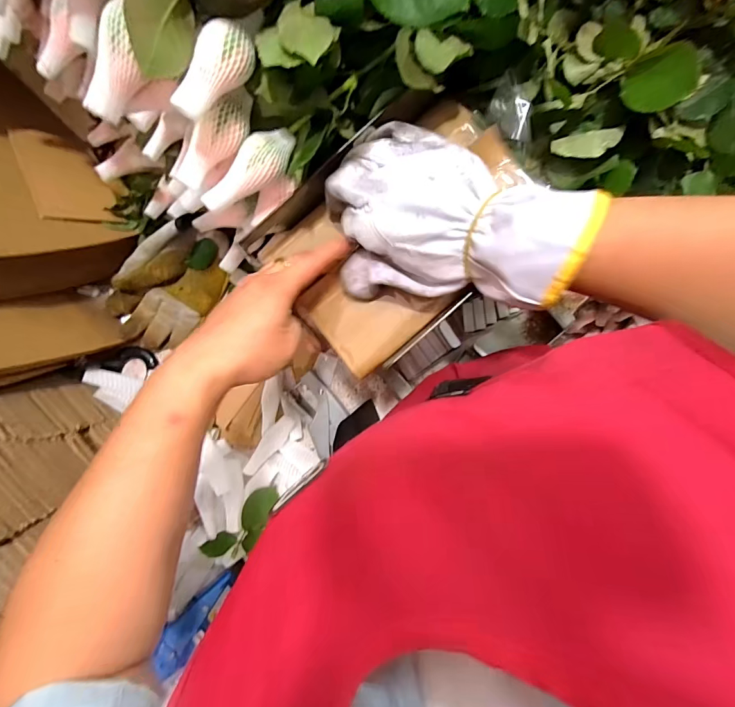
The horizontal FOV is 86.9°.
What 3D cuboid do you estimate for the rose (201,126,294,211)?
[{"bbox_3d":[-0.088,-0.137,0.291,0.079,0.028,0.029,-32,92,2],"label":"rose"}]

